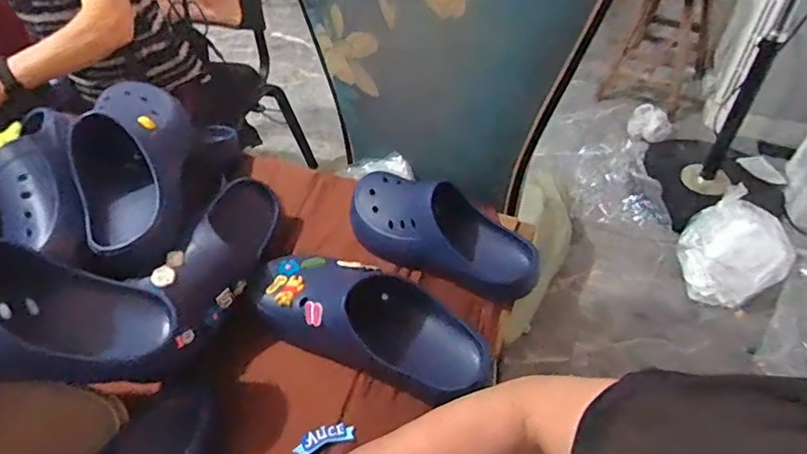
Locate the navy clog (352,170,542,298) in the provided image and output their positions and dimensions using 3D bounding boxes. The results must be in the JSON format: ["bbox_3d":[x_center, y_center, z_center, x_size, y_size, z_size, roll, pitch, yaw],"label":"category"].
[{"bbox_3d":[0.045,-0.001,0.685,0.277,0.088,0.099,24,55,22],"label":"navy clog"}]

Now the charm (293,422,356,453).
[{"bbox_3d":[-0.085,0.226,0.557,0.062,0.005,0.024,-16,66,-19],"label":"charm"}]

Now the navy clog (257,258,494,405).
[{"bbox_3d":[-0.040,0.107,0.617,0.297,0.082,0.117,18,53,18],"label":"navy clog"}]

